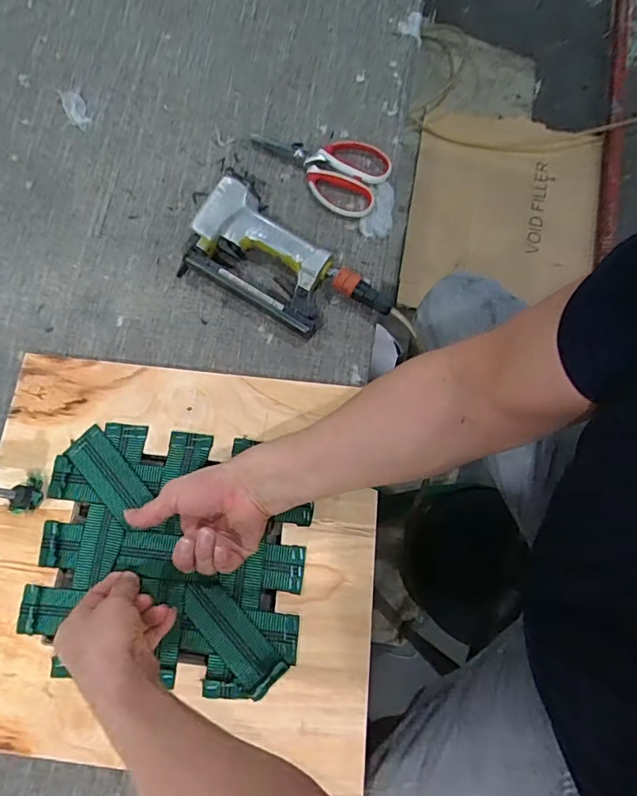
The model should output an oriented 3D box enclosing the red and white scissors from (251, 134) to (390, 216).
[{"bbox_3d":[0.001,-0.306,0.625,0.178,0.009,0.104,26,79,6],"label":"red and white scissors"}]

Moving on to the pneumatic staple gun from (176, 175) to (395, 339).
[{"bbox_3d":[-0.034,-0.155,0.573,0.250,0.042,0.128,26,79,6],"label":"pneumatic staple gun"}]

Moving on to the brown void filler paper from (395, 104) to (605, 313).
[{"bbox_3d":[0.448,-0.463,1.172,0.438,0.060,0.517,8,78,2],"label":"brown void filler paper"}]

